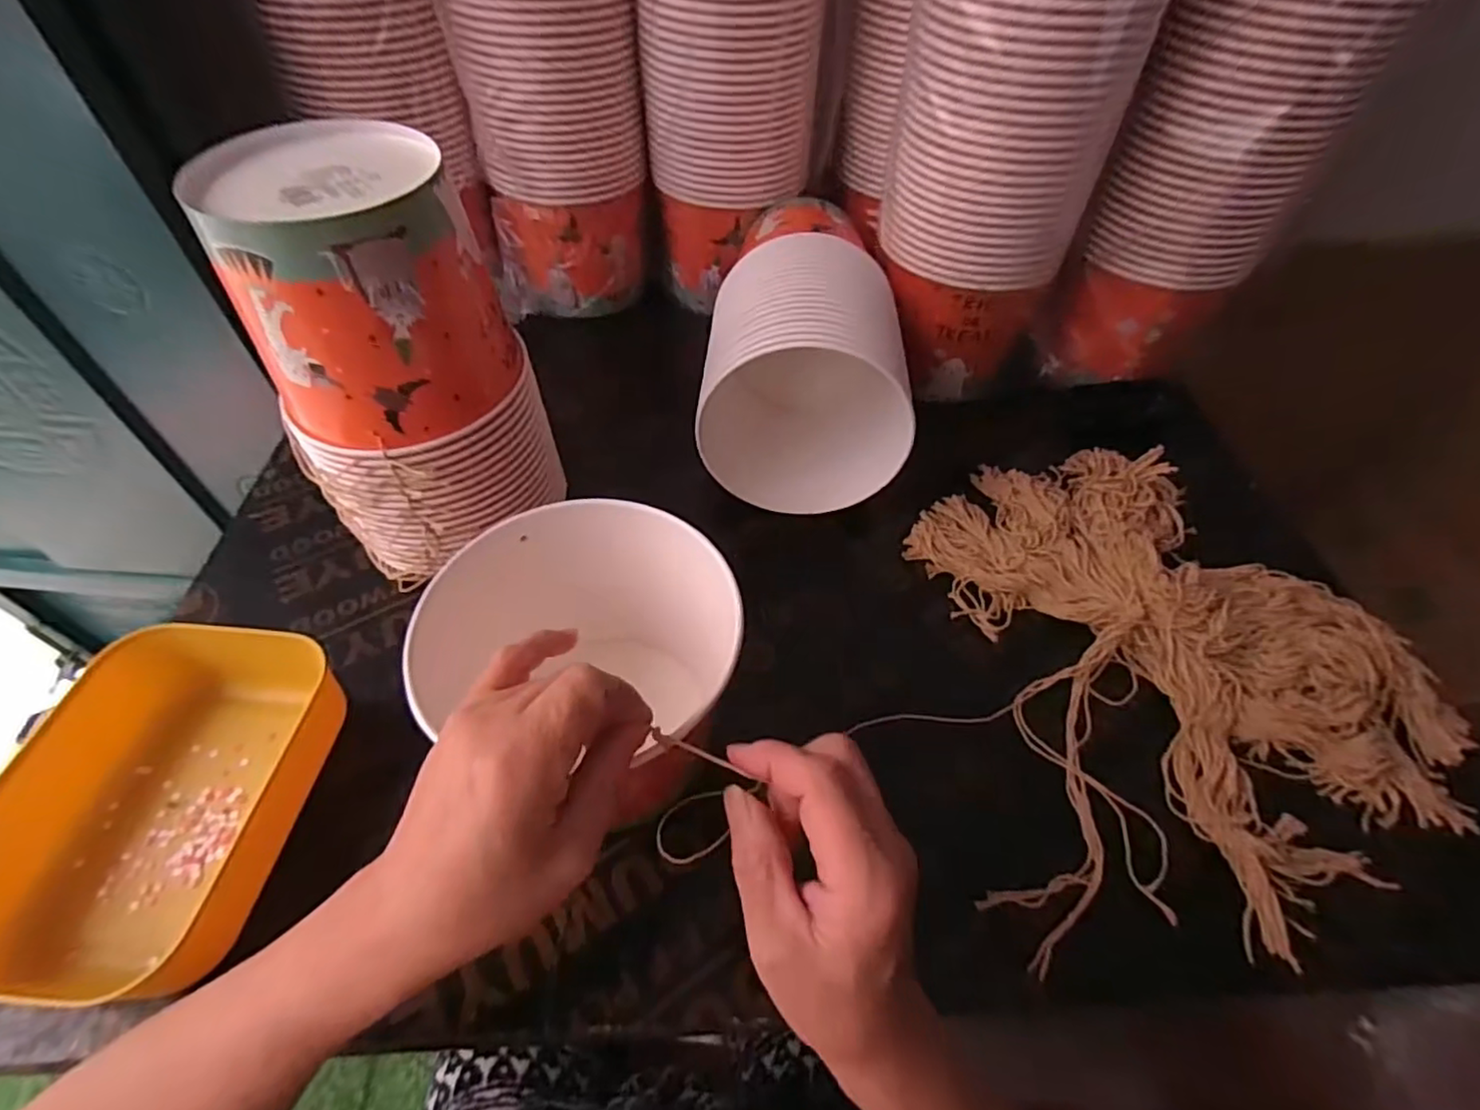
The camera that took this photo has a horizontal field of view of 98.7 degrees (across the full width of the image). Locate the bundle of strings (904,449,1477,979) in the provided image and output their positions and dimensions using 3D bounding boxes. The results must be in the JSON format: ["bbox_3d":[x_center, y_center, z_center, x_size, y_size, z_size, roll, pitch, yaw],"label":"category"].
[{"bbox_3d":[0.298,0.059,0.453,0.343,0.042,0.370,-7,53,-7],"label":"bundle of strings"}]

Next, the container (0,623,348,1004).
[{"bbox_3d":[-0.321,0.133,0.363,0.140,0.057,0.194,3,52,1],"label":"container"}]

